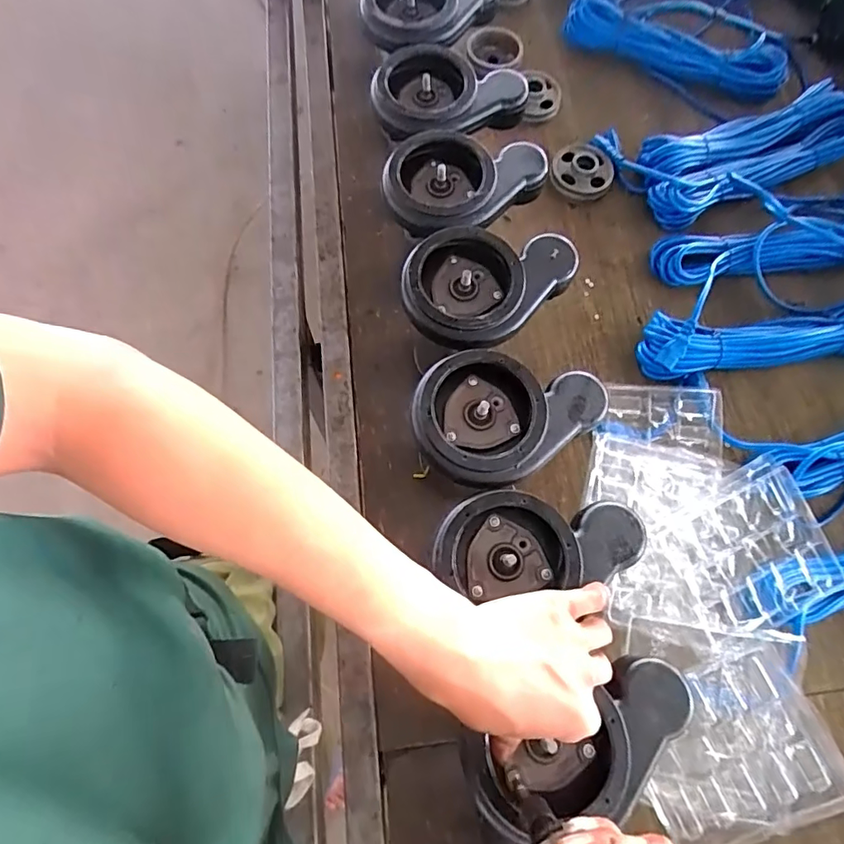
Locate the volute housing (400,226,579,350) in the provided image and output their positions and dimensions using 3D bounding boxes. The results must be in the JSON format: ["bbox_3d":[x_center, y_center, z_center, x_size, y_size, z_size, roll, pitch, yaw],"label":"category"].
[{"bbox_3d":[0.060,-0.139,0.493,0.165,0.046,0.124,-42,75,-14],"label":"volute housing"}]

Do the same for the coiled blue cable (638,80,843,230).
[{"bbox_3d":[0.478,-0.397,0.740,0.360,0.041,0.136,-22,71,-9],"label":"coiled blue cable"}]

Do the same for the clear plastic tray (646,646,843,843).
[{"bbox_3d":[0.287,0.307,0.476,0.167,0.023,0.140,-31,76,5],"label":"clear plastic tray"}]

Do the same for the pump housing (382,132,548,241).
[{"bbox_3d":[0.041,-0.254,0.530,0.161,0.042,0.122,-39,75,-14],"label":"pump housing"}]

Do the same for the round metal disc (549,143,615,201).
[{"bbox_3d":[0.231,-0.362,0.733,0.088,0.021,0.085,0,70,-1],"label":"round metal disc"}]

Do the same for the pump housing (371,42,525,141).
[{"bbox_3d":[0.025,-0.368,0.574,0.163,0.042,0.127,-25,72,-9],"label":"pump housing"}]

